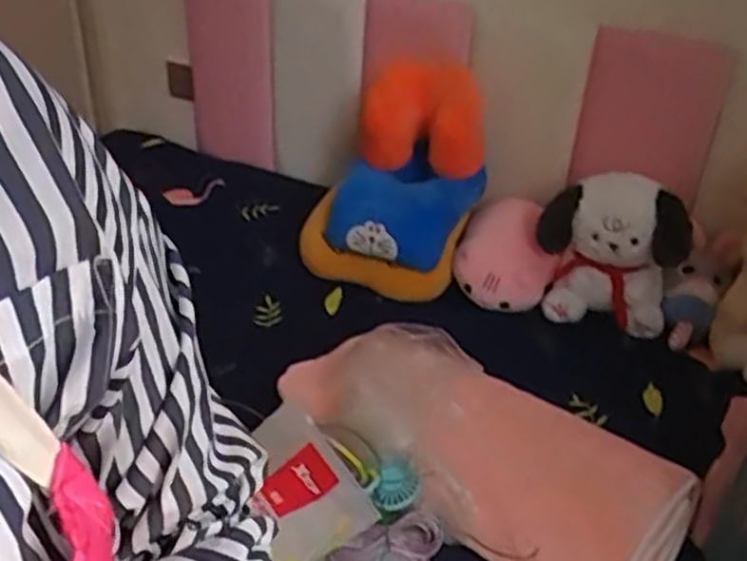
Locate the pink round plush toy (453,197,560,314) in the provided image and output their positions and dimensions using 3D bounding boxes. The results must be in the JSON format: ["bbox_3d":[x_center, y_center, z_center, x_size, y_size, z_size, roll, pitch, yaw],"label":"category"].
[{"bbox_3d":[0.260,-0.051,1.471,0.198,0.158,0.193,5,33,8],"label":"pink round plush toy"}]

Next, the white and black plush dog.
[{"bbox_3d":[0.432,-0.058,1.396,0.261,0.256,0.171,11,34,16],"label":"white and black plush dog"}]

